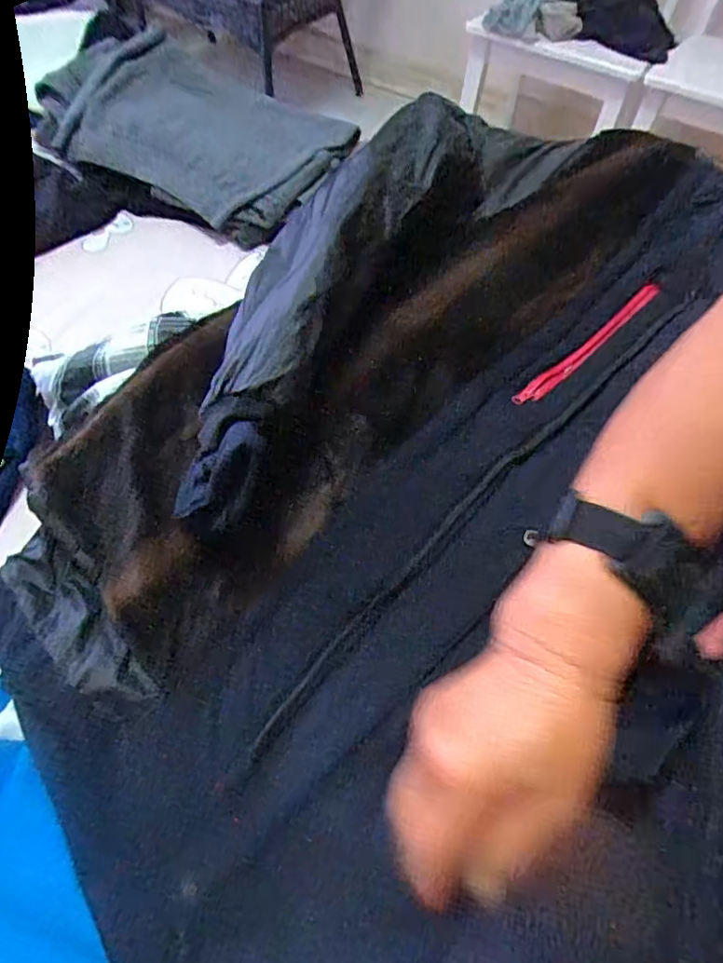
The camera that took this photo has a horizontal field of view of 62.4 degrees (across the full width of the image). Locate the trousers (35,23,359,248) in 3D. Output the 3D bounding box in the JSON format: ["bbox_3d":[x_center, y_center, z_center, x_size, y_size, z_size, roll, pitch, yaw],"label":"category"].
[{"bbox_3d":[-0.253,-0.552,0.951,0.503,0.161,0.302,29,51,20],"label":"trousers"}]

